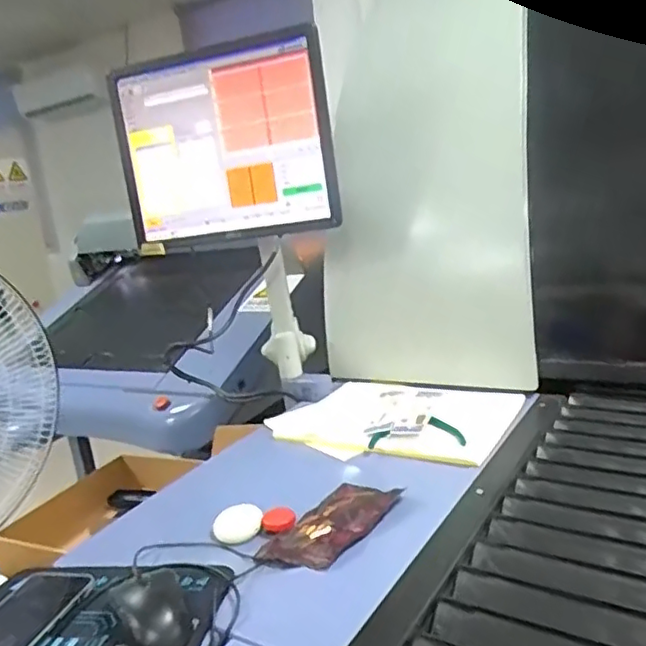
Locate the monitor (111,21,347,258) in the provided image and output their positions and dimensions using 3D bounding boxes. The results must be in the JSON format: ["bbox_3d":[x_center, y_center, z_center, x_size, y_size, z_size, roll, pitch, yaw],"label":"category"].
[{"bbox_3d":[-0.165,-0.290,1.021,0.363,0.305,0.078,-2,14,24],"label":"monitor"}]

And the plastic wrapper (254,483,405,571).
[{"bbox_3d":[0.006,0.216,0.671,0.112,0.013,0.144,-10,13,41],"label":"plastic wrapper"}]

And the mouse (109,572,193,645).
[{"bbox_3d":[-0.148,0.246,0.535,0.053,0.031,0.103,-14,14,-28],"label":"mouse"}]

